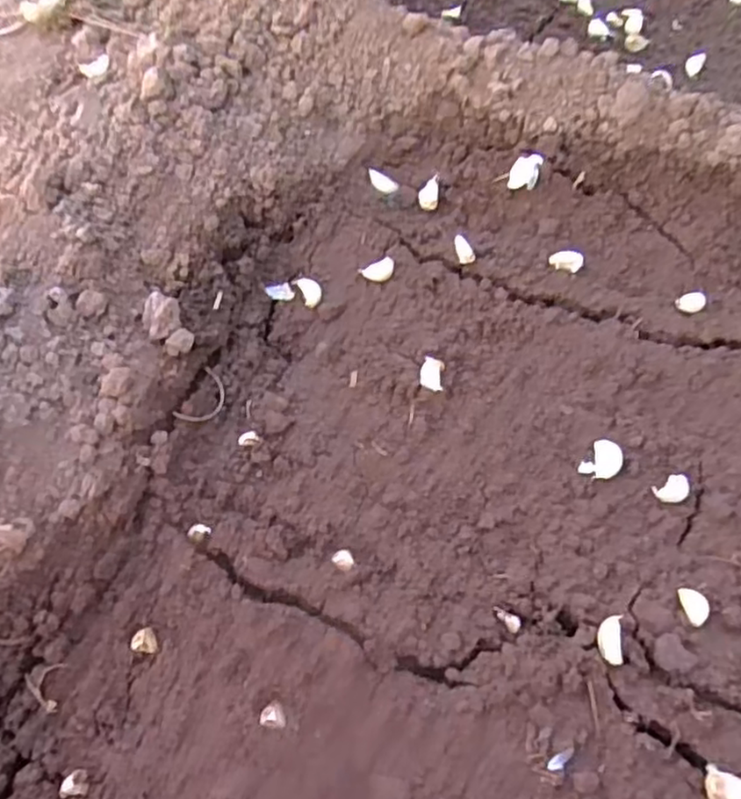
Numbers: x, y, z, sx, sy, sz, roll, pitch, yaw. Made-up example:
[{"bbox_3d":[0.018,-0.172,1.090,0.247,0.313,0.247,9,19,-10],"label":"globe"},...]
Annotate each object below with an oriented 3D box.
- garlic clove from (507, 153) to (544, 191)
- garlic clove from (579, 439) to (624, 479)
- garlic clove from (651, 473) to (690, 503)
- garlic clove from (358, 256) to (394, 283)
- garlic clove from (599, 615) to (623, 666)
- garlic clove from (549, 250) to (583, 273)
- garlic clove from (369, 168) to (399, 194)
[{"bbox_3d":[0.171,-0.252,0.755,0.031,0.013,0.046,20,97,3],"label":"garlic clove"},{"bbox_3d":[0.204,0.053,0.596,0.030,0.012,0.038,33,59,18],"label":"garlic clove"},{"bbox_3d":[0.258,0.076,0.583,0.025,0.015,0.021,-21,59,-18],"label":"garlic clove"},{"bbox_3d":[0.008,-0.130,0.692,0.034,0.011,0.020,-20,58,-17],"label":"garlic clove"},{"bbox_3d":[0.178,0.179,0.507,0.015,0.017,0.033,6,55,0],"label":"garlic clove"},{"bbox_3d":[0.202,-0.143,0.709,0.032,0.014,0.025,26,57,14],"label":"garlic clove"},{"bbox_3d":[0.011,-0.239,0.755,0.037,0.009,0.021,28,58,15],"label":"garlic clove"}]

